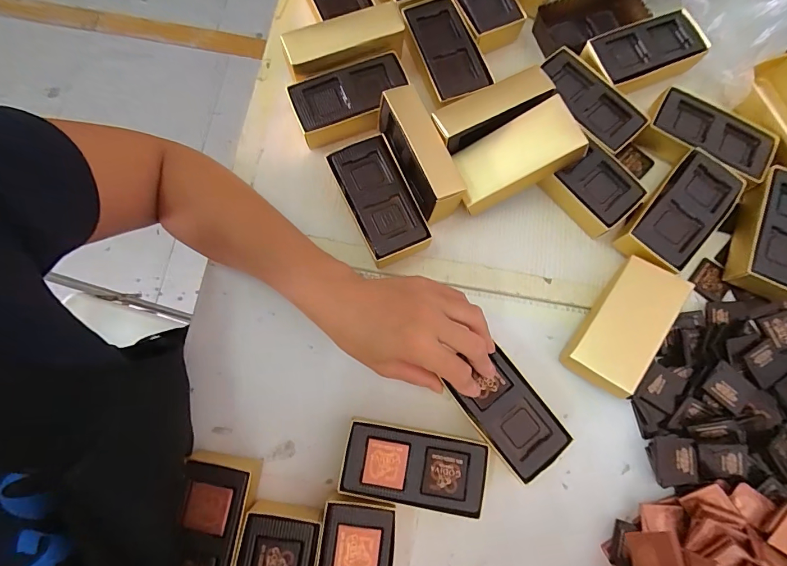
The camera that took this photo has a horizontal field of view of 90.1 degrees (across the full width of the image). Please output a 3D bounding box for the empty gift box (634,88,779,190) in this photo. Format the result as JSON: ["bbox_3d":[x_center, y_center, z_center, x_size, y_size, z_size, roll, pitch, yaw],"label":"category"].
[{"bbox_3d":[0.304,-0.143,0.383,0.115,0.026,0.067,26,79,5],"label":"empty gift box"}]

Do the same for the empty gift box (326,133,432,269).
[{"bbox_3d":[-0.012,-0.076,0.370,0.058,0.031,0.116,-24,79,-5],"label":"empty gift box"}]

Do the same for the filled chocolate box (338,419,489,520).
[{"bbox_3d":[0.017,0.150,0.325,0.112,0.033,0.060,10,78,2],"label":"filled chocolate box"}]

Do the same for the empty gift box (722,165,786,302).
[{"bbox_3d":[0.355,-0.048,0.362,0.062,0.031,0.117,26,79,5],"label":"empty gift box"}]

